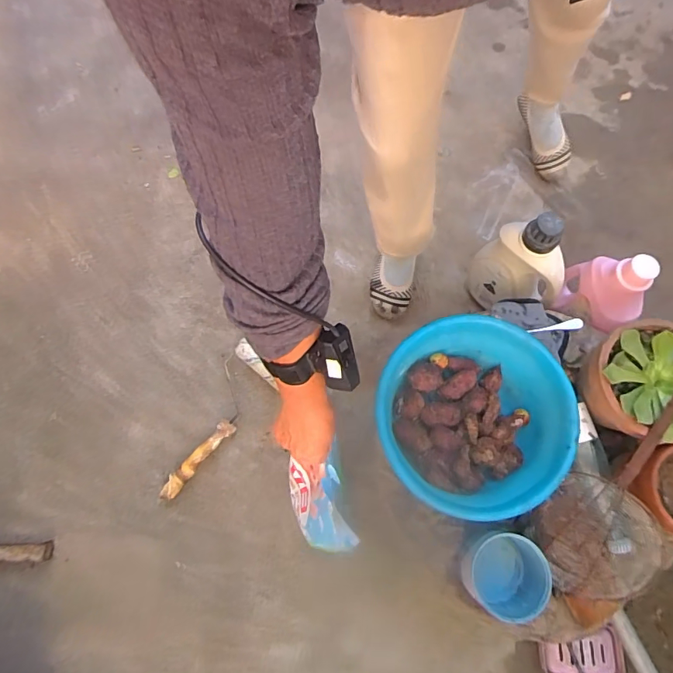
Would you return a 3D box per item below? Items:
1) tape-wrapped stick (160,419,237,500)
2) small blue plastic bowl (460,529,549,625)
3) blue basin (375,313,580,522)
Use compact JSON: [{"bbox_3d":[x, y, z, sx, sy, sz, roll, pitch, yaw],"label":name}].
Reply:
[{"bbox_3d":[-0.292,0.259,0.938,0.032,0.032,0.198,39,77,14],"label":"tape-wrapped stick"},{"bbox_3d":[0.239,0.344,0.651,0.106,0.078,0.108,-1,71,3],"label":"small blue plastic bowl"},{"bbox_3d":[0.210,0.125,0.701,0.278,0.108,0.271,-1,72,2],"label":"blue basin"}]

